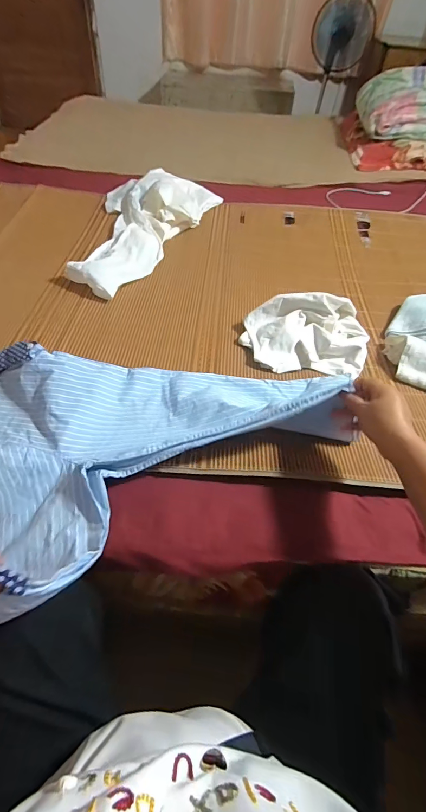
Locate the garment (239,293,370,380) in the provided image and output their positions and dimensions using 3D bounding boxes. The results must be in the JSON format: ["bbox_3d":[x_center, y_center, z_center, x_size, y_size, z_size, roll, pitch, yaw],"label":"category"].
[{"bbox_3d":[0.189,-0.156,0.753,0.241,0.083,0.148,4,49,-1],"label":"garment"}]

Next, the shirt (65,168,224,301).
[{"bbox_3d":[-0.235,-0.508,1.031,0.309,0.073,0.600,20,50,12],"label":"shirt"}]

